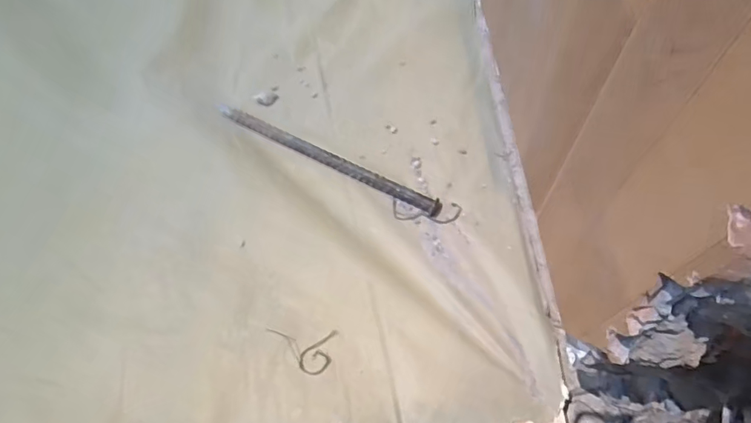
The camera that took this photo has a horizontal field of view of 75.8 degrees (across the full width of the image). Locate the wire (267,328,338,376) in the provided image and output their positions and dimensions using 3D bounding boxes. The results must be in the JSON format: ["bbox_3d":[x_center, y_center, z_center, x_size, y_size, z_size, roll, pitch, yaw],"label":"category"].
[{"bbox_3d":[-0.079,0.147,0.507,0.071,0.008,0.045,1,63,4],"label":"wire"}]

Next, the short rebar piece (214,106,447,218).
[{"bbox_3d":[-0.068,-0.071,0.618,0.326,0.015,0.023,25,67,16],"label":"short rebar piece"}]

